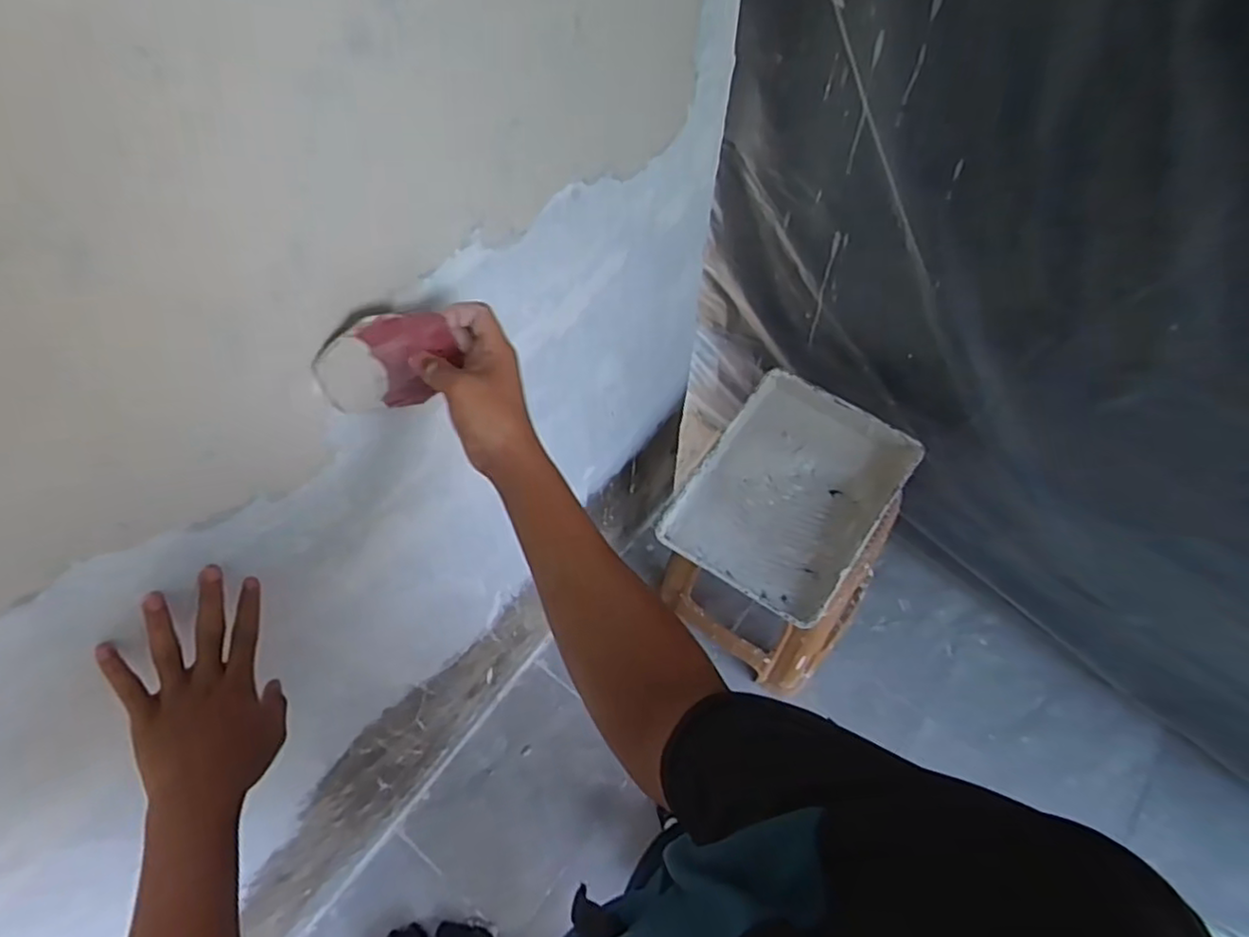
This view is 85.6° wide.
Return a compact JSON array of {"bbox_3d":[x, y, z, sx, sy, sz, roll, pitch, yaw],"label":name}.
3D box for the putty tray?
[{"bbox_3d":[0.255,0.038,1.050,0.279,0.079,0.336,33,67,16],"label":"putty tray"}]

